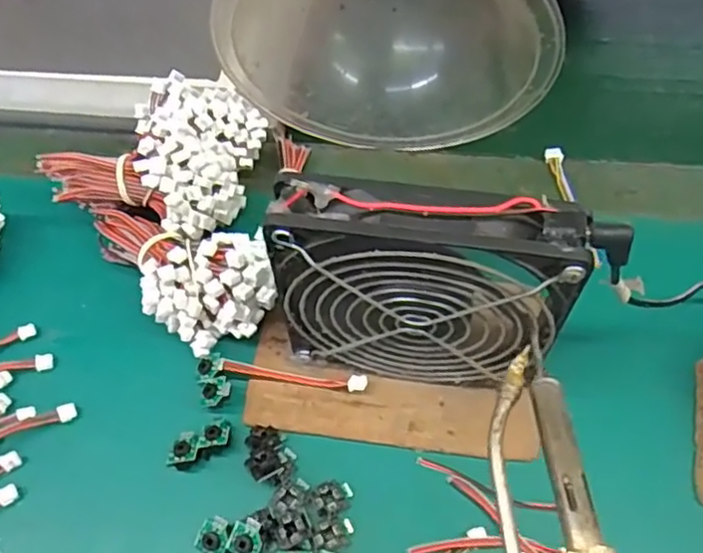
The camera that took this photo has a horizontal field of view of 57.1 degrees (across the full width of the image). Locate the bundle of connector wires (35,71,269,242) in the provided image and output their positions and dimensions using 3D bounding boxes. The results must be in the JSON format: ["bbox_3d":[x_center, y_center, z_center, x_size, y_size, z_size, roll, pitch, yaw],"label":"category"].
[{"bbox_3d":[-0.110,-0.071,0.379,0.109,0.060,0.099,13,59,10],"label":"bundle of connector wires"}]

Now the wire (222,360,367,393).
[{"bbox_3d":[-0.029,0.050,0.327,0.072,0.009,0.008,6,58,6],"label":"wire"}]

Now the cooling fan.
[{"bbox_3d":[0.029,0.012,0.281,0.117,0.127,0.028,8,59,7],"label":"cooling fan"}]

